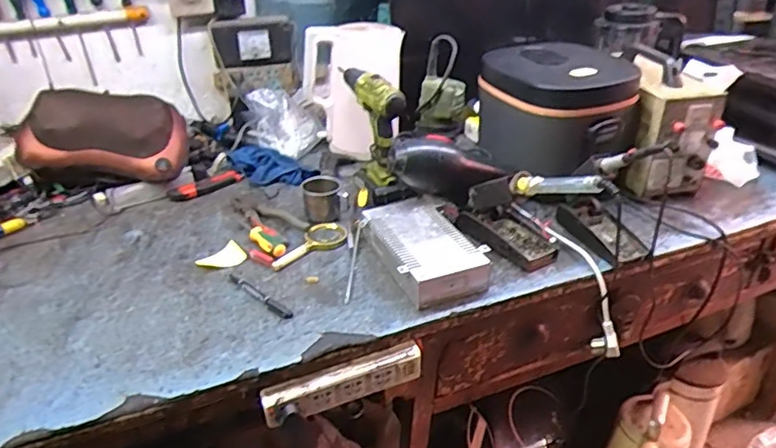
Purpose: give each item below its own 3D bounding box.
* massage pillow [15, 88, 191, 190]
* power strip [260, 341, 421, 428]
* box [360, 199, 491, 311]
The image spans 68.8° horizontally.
[{"bbox_3d":[-0.514,-0.160,1.033,0.279,0.160,0.096,3,-3,-9],"label":"massage pillow"},{"bbox_3d":[-0.057,0.208,0.743,0.212,0.048,0.026,-13,32,-21],"label":"power strip"},{"bbox_3d":[0.049,0.034,0.894,0.133,0.056,0.226,-14,33,-22],"label":"box"}]

